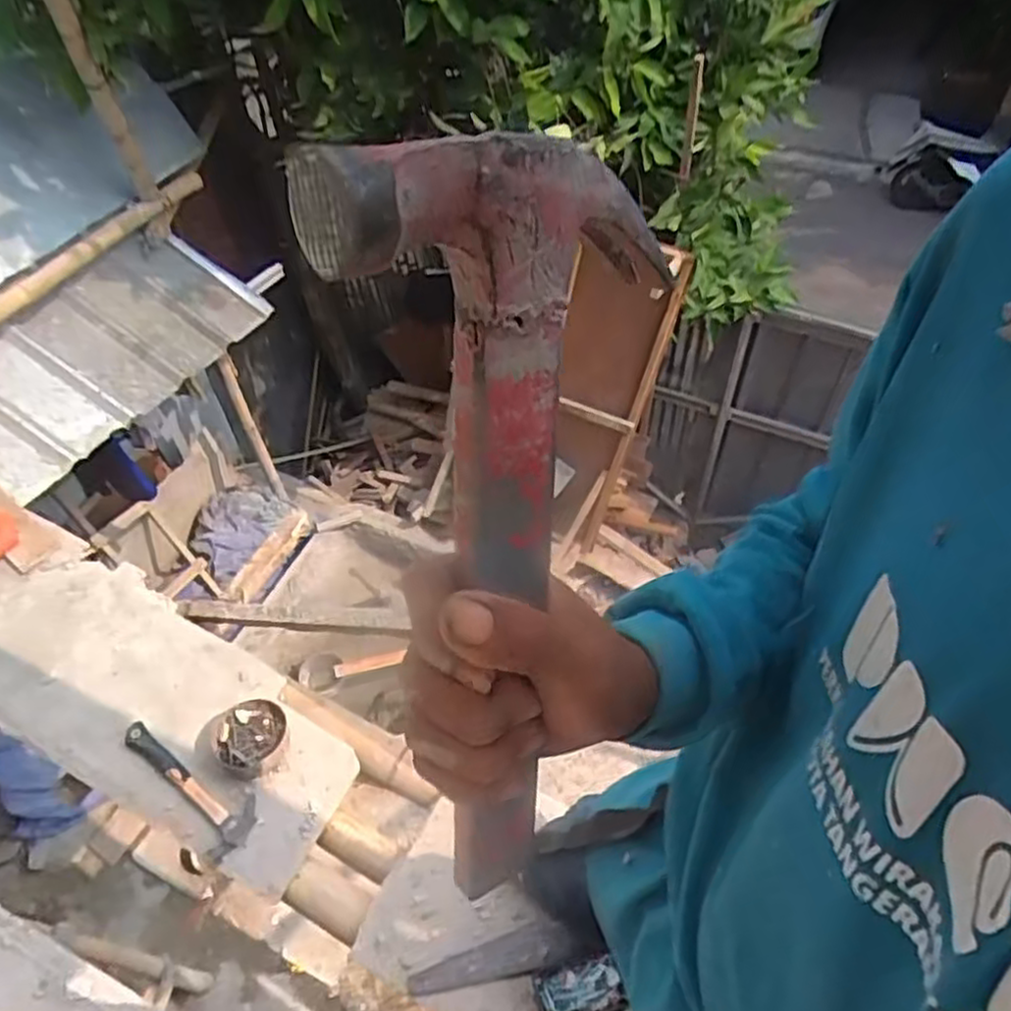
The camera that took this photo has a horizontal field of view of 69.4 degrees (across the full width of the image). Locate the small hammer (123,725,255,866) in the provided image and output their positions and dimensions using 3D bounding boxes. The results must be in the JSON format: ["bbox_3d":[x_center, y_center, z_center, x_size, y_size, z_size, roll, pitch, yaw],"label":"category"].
[{"bbox_3d":[-0.605,0.518,1.394,0.337,0.035,0.112,35,61,25],"label":"small hammer"}]

